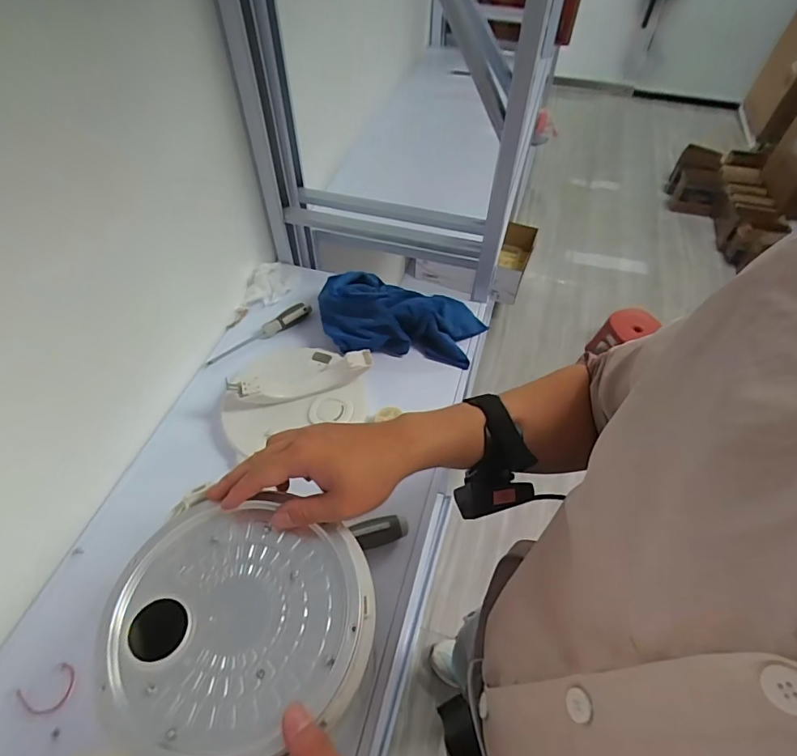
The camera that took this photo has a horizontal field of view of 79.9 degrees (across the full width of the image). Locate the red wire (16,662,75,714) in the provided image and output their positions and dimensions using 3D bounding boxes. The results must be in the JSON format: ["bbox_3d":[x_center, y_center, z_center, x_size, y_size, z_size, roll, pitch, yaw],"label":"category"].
[{"bbox_3d":[-0.353,0.318,0.480,0.047,0.005,0.039,-34,59,-25],"label":"red wire"}]

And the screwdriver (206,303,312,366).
[{"bbox_3d":[-0.226,-0.077,0.778,0.186,0.025,0.030,-28,57,-22],"label":"screwdriver"}]

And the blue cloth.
[{"bbox_3d":[0.006,-0.101,0.763,0.266,0.066,0.152,7,51,4],"label":"blue cloth"}]

